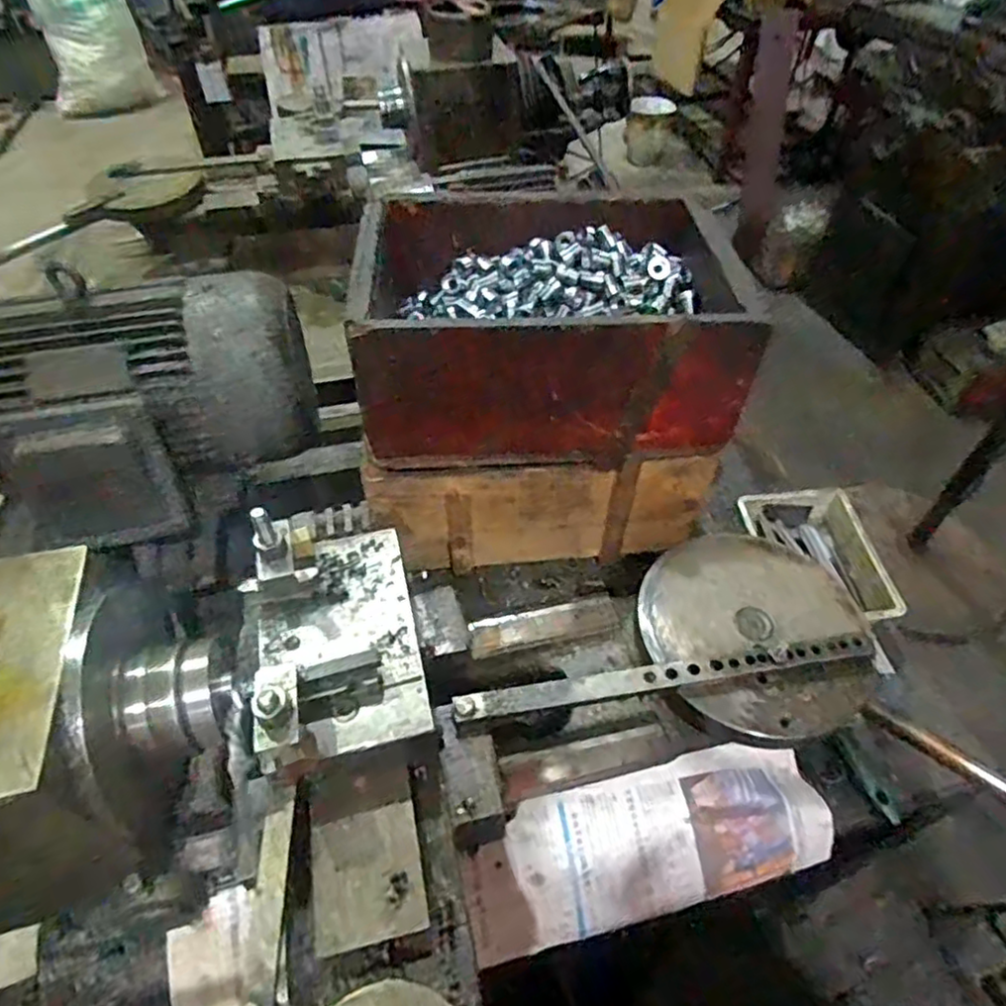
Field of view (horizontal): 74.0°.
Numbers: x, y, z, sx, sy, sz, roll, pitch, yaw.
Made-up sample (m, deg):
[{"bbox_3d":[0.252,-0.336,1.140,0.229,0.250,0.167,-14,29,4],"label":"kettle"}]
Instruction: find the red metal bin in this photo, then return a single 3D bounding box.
[{"bbox_3d":[0.041,-0.175,0.655,0.335,0.151,0.228,-3,48,-1],"label":"red metal bin"}]

